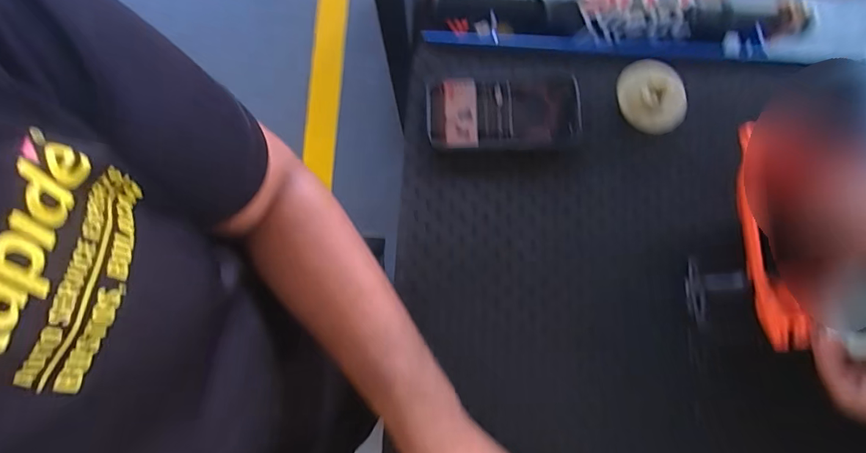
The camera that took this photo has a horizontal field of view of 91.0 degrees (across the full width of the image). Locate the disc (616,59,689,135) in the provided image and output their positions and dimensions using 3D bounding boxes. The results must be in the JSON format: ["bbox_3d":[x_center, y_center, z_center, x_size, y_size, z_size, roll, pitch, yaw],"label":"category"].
[{"bbox_3d":[0.213,-0.126,0.414,0.054,0.023,0.070,-14,80,-2],"label":"disc"}]

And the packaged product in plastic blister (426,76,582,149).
[{"bbox_3d":[0.071,-0.114,0.419,0.151,0.019,0.074,-1,80,0],"label":"packaged product in plastic blister"}]

